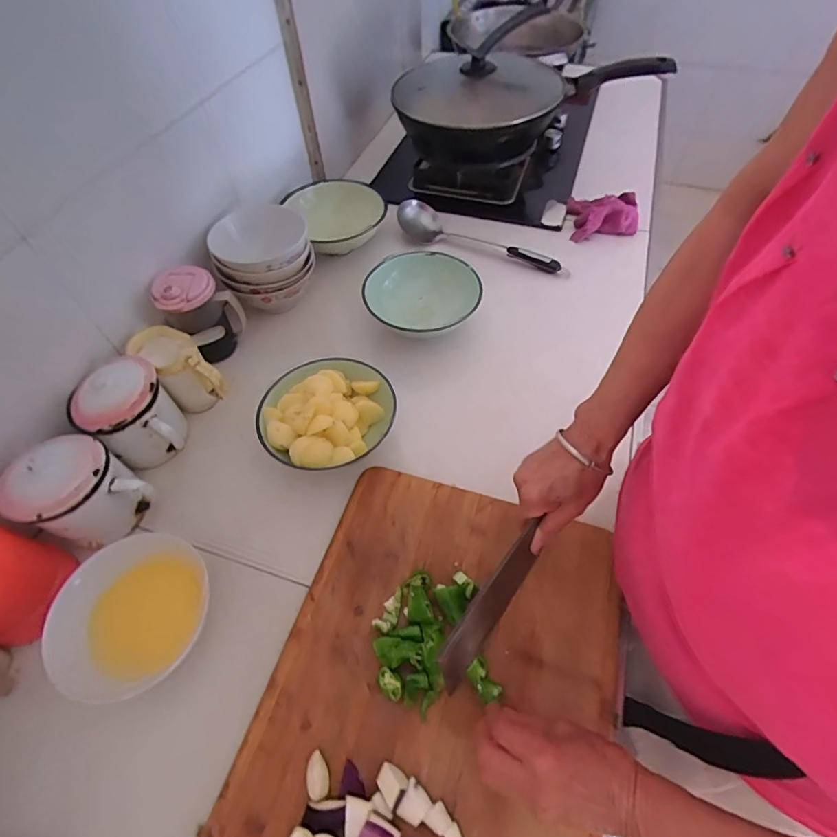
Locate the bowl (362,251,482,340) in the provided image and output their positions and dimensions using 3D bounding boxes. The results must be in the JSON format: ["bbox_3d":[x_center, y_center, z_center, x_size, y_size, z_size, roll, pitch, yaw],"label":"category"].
[{"bbox_3d":[0.010,-0.187,0.728,0.179,0.063,0.170,-2,55,2],"label":"bowl"}]

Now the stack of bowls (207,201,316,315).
[{"bbox_3d":[-0.252,-0.270,0.754,0.150,0.115,0.177,-12,56,-7],"label":"stack of bowls"}]

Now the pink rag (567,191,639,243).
[{"bbox_3d":[0.357,-0.398,0.881,0.123,0.038,0.116,2,56,3],"label":"pink rag"}]

